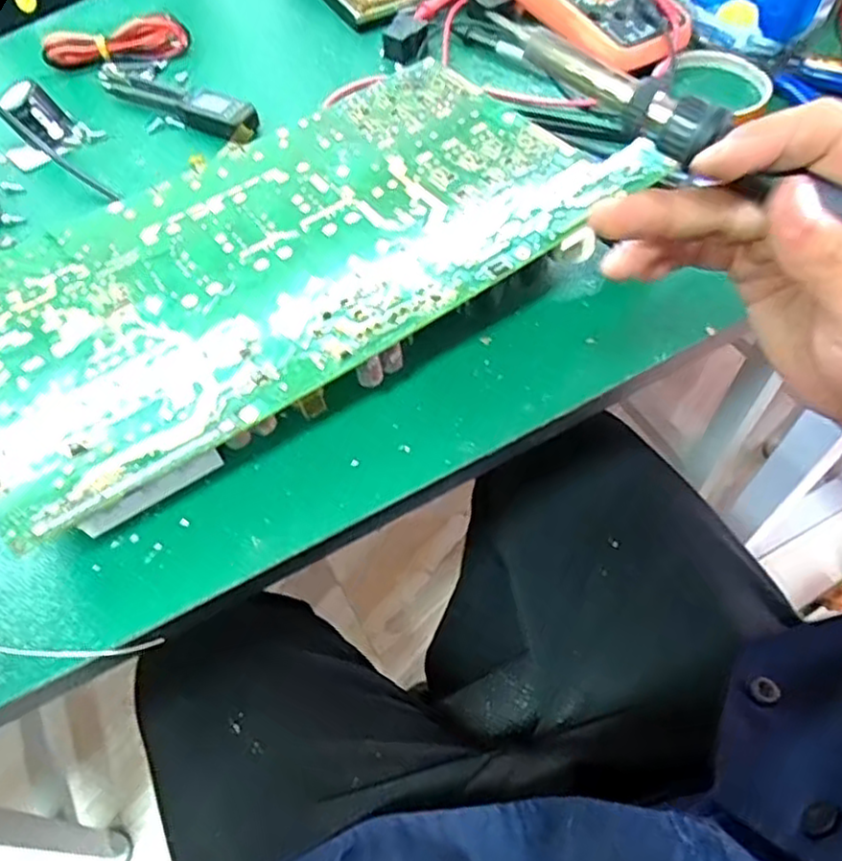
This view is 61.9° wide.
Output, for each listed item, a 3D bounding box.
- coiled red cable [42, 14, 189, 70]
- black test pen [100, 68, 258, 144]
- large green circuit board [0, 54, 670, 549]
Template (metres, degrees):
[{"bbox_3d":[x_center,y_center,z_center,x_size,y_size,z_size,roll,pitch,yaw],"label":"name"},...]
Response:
[{"bbox_3d":[-0.243,-0.308,0.559,0.109,0.024,0.022,-8,57,-4],"label":"coiled red cable"},{"bbox_3d":[-0.186,-0.247,0.523,0.161,0.017,0.027,28,62,18],"label":"black test pen"},{"bbox_3d":[-0.078,-0.091,0.392,0.337,0.063,0.200,-32,58,-16],"label":"large green circuit board"}]

